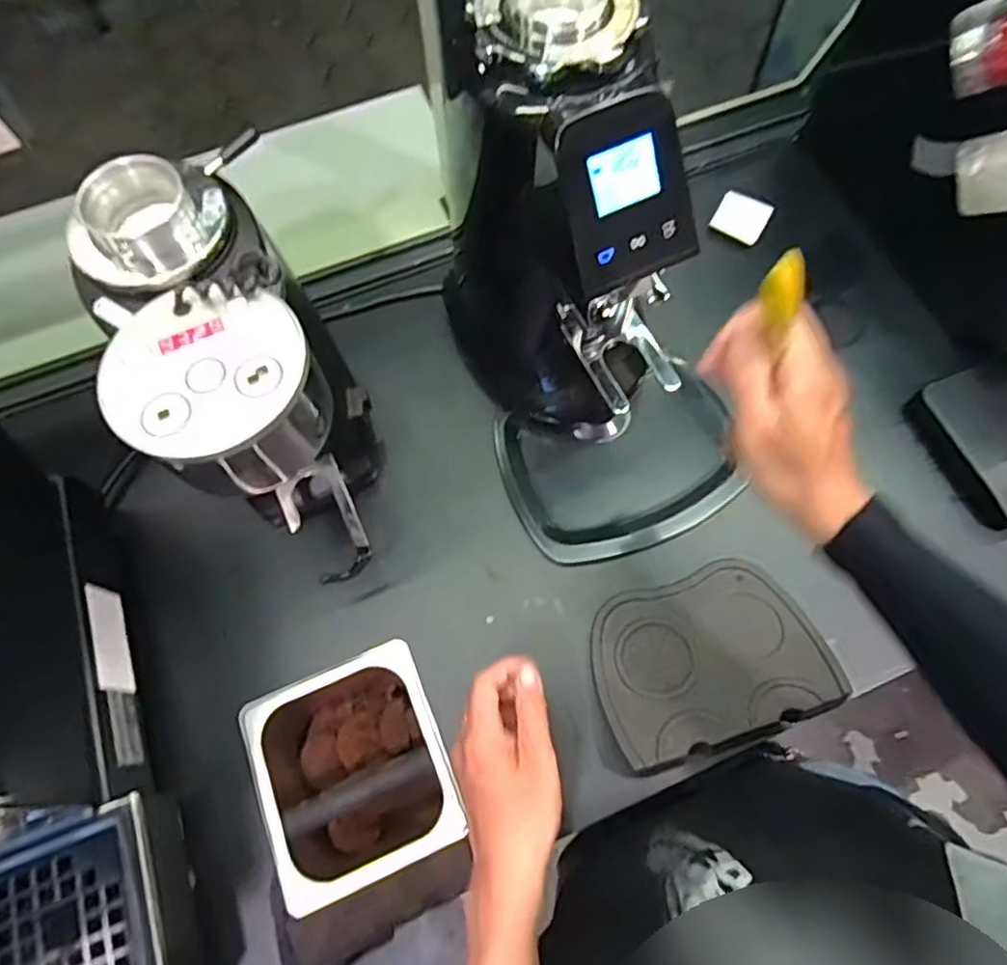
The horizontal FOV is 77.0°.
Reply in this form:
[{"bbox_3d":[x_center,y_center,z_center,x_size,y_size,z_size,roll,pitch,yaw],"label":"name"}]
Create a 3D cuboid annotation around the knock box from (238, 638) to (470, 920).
[{"bbox_3d":[-0.133,0.272,0.606,0.158,0.121,0.174,-21,71,-8],"label":"knock box"}]

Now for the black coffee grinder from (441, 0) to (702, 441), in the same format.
[{"bbox_3d":[0.074,-0.175,0.530,0.173,0.347,0.228,-28,72,-10],"label":"black coffee grinder"}]

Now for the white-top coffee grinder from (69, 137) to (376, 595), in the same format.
[{"bbox_3d":[-0.193,-0.061,0.510,0.146,0.292,0.257,-22,71,-8],"label":"white-top coffee grinder"}]

